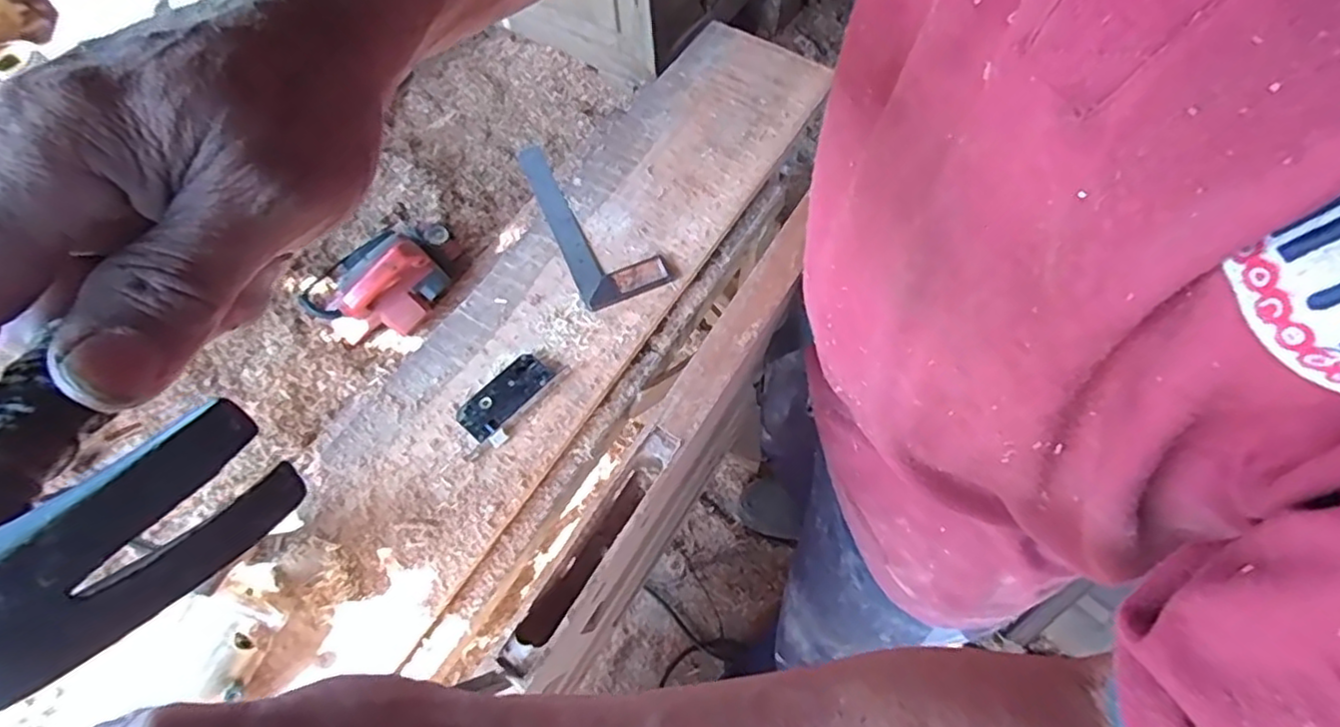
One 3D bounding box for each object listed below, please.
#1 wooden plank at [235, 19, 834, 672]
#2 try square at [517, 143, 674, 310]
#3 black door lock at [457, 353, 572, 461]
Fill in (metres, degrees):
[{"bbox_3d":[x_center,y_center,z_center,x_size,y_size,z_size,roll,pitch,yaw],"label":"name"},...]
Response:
[{"bbox_3d":[-0.119,-0.122,0.899,0.239,0.031,0.992,30,70,15],"label":"wooden plank"},{"bbox_3d":[-0.114,-0.209,0.933,0.117,0.014,0.290,-24,67,-9],"label":"try square"},{"bbox_3d":[-0.198,0.042,0.816,0.063,0.018,0.146,35,71,16],"label":"black door lock"}]

